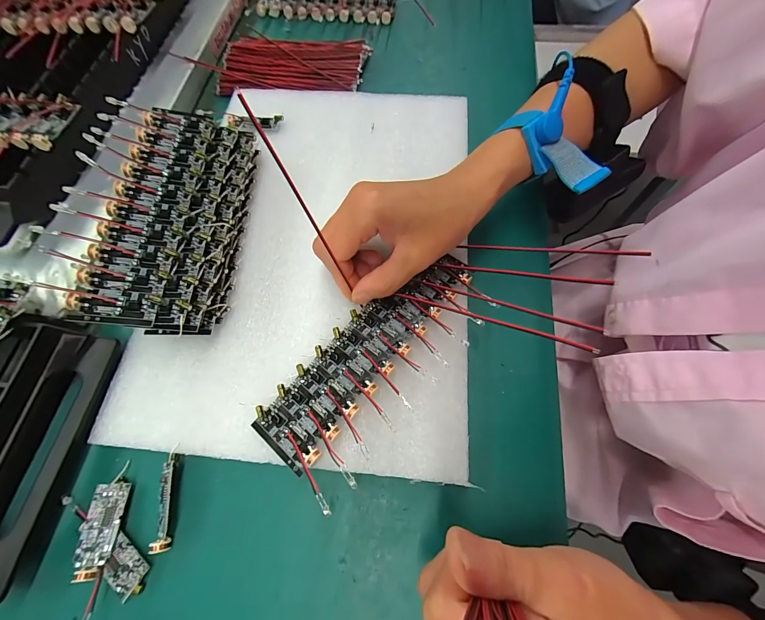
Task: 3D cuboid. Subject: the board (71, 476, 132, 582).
[{"bbox_3d":[-0.149,0.114,0.179,0.017,0.005,0.044,8,58,-15],"label":"board"}]

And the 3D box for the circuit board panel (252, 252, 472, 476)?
[{"bbox_3d":[-0.005,0.021,0.210,0.047,0.008,0.161,42,73,16],"label":"circuit board panel"}]

